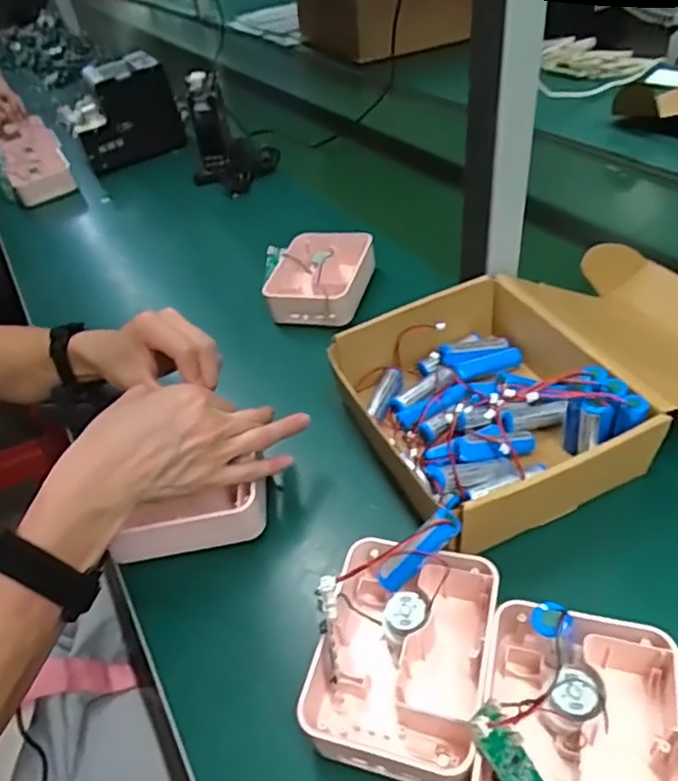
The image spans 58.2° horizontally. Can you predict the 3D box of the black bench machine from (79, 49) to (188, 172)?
[{"bbox_3d":[-0.404,-0.513,1.135,0.186,0.158,0.112,-32,52,-19],"label":"black bench machine"}]

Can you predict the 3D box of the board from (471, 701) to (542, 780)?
[{"bbox_3d":[0.093,0.194,0.309,0.023,0.013,0.070,-28,80,-39],"label":"board"}]

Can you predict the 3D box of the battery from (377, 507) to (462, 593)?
[{"bbox_3d":[0.051,0.104,0.391,0.019,0.068,0.016,21,27,-35],"label":"battery"}]

